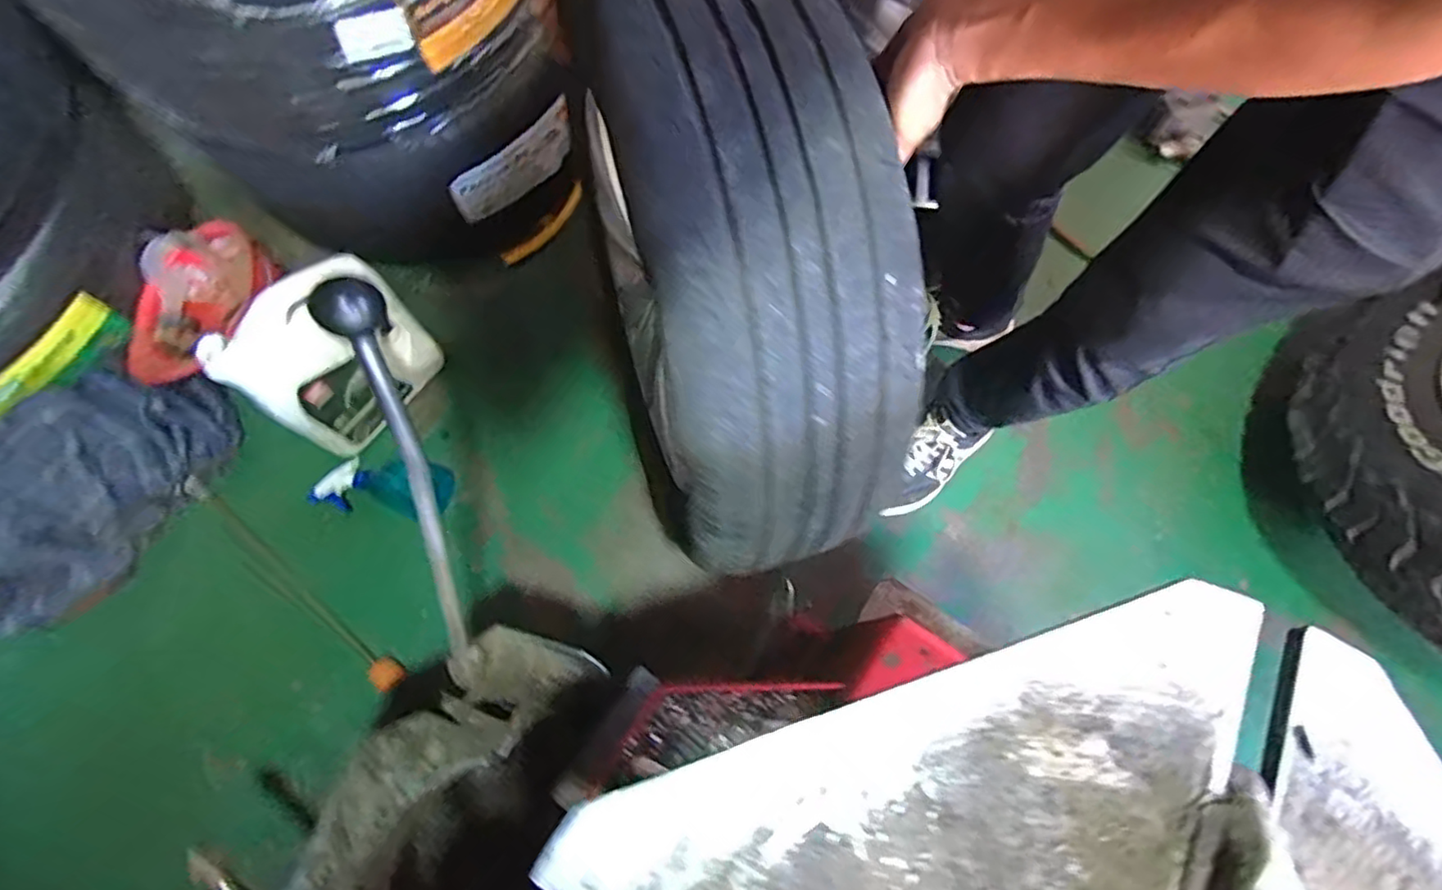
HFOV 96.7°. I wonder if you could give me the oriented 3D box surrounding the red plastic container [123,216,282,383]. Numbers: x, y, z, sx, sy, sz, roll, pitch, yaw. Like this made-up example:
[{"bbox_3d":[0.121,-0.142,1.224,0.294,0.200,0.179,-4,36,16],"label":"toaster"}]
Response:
[{"bbox_3d":[-0.809,-0.215,0.989,0.129,0.124,0.300,4,72,0],"label":"red plastic container"}]

